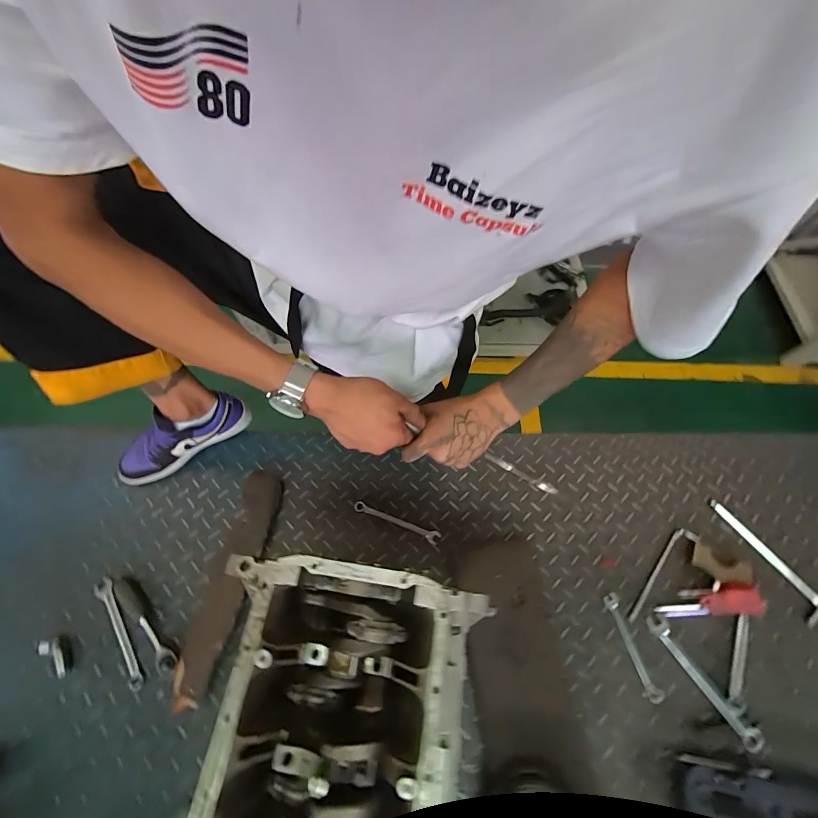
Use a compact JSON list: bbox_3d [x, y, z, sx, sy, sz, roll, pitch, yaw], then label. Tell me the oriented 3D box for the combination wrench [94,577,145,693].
[{"bbox_3d":[-0.487,0.374,0.604,0.028,0.004,0.194,-35,68,-16],"label":"combination wrench"}]

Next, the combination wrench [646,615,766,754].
[{"bbox_3d":[0.468,0.432,0.574,0.032,0.011,0.201,-29,67,-13],"label":"combination wrench"}]

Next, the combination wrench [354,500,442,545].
[{"bbox_3d":[-0.025,0.215,0.689,0.171,0.011,0.023,19,65,10],"label":"combination wrench"}]

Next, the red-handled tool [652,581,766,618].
[{"bbox_3d":[0.513,0.324,0.614,0.166,0.031,0.050,-1,63,0],"label":"red-handled tool"}]

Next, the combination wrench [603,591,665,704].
[{"bbox_3d":[0.373,0.395,0.600,0.025,0.004,0.158,-14,64,-7],"label":"combination wrench"}]

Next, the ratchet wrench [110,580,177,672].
[{"bbox_3d":[-0.449,0.359,0.604,0.191,0.024,0.033,38,70,18],"label":"ratchet wrench"}]

